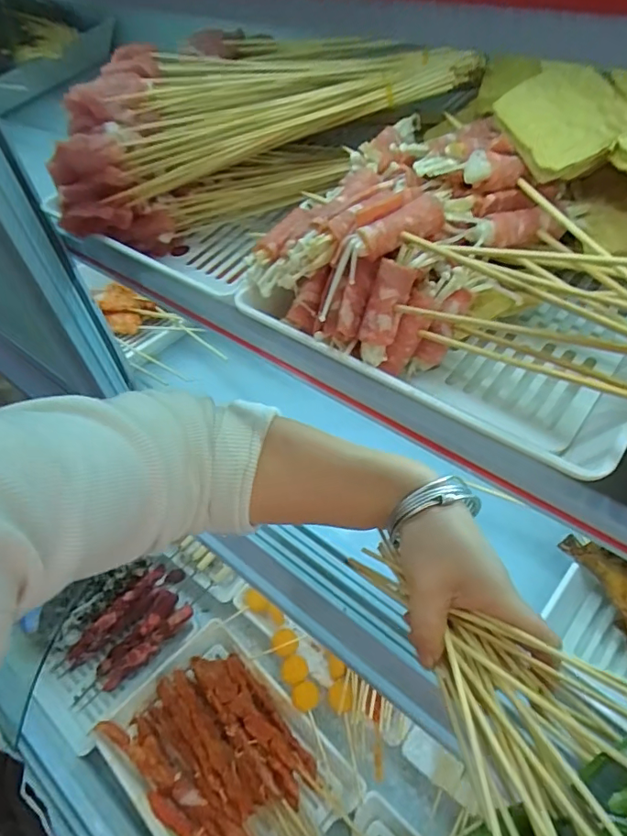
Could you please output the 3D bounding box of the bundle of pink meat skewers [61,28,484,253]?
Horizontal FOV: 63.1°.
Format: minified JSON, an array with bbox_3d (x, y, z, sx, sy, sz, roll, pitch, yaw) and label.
[{"bbox_3d":[-0.048,-0.213,0.381,0.300,0.118,0.117,-3,48,20],"label":"bundle of pink meat skewers"}]

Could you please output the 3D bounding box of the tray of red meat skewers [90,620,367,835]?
[{"bbox_3d":[-0.106,0.419,0.616,0.302,0.043,0.201,34,61,31],"label":"tray of red meat skewers"}]

